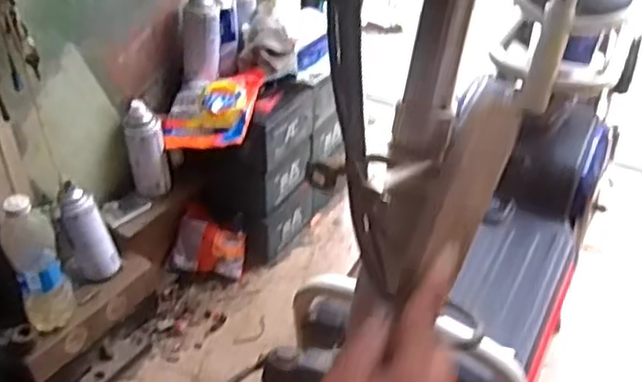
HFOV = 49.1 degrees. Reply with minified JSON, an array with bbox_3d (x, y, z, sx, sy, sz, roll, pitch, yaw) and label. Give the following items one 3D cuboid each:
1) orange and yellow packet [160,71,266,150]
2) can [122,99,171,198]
[{"bbox_3d":[-0.178,-0.132,1.152,0.150,0.030,0.141,-3,66,18],"label":"orange and yellow packet"},{"bbox_3d":[-0.281,-0.065,1.138,0.060,0.148,0.052,-11,41,-13],"label":"can"}]

